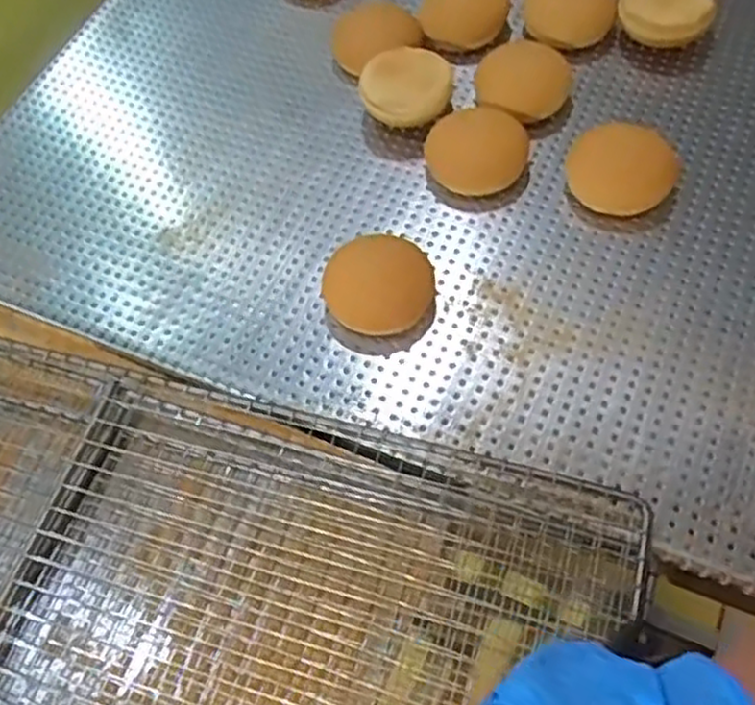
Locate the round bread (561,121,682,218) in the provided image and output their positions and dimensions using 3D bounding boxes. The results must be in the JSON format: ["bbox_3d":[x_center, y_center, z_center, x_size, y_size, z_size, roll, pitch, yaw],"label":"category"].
[{"bbox_3d":[0.234,-0.177,0.707,0.098,0.041,0.088,22,66,18],"label":"round bread"}]

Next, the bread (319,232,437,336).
[{"bbox_3d":[0.000,-0.062,0.672,0.096,0.023,0.090,-3,60,5],"label":"bread"}]

